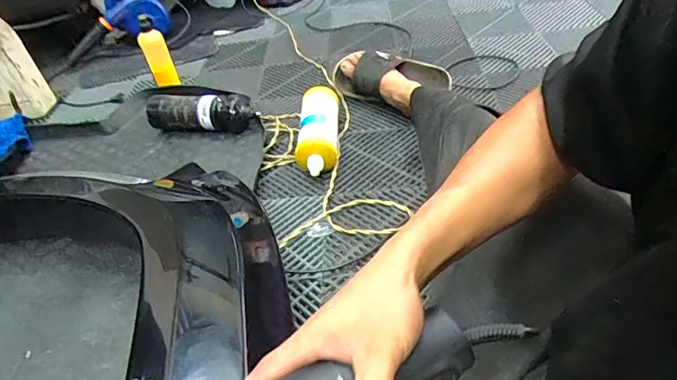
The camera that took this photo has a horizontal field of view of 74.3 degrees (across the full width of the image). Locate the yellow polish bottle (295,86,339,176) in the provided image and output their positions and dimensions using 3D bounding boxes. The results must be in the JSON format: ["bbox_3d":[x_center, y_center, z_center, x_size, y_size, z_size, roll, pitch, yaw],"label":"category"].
[{"bbox_3d":[-0.041,-0.135,0.959,0.082,0.089,0.268,-3,43,5],"label":"yellow polish bottle"}]

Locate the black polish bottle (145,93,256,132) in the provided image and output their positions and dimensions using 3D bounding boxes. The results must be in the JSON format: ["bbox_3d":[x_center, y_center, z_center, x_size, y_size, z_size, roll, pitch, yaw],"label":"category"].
[{"bbox_3d":[-0.323,-0.186,1.058,0.265,0.082,0.094,5,44,13],"label":"black polish bottle"}]

